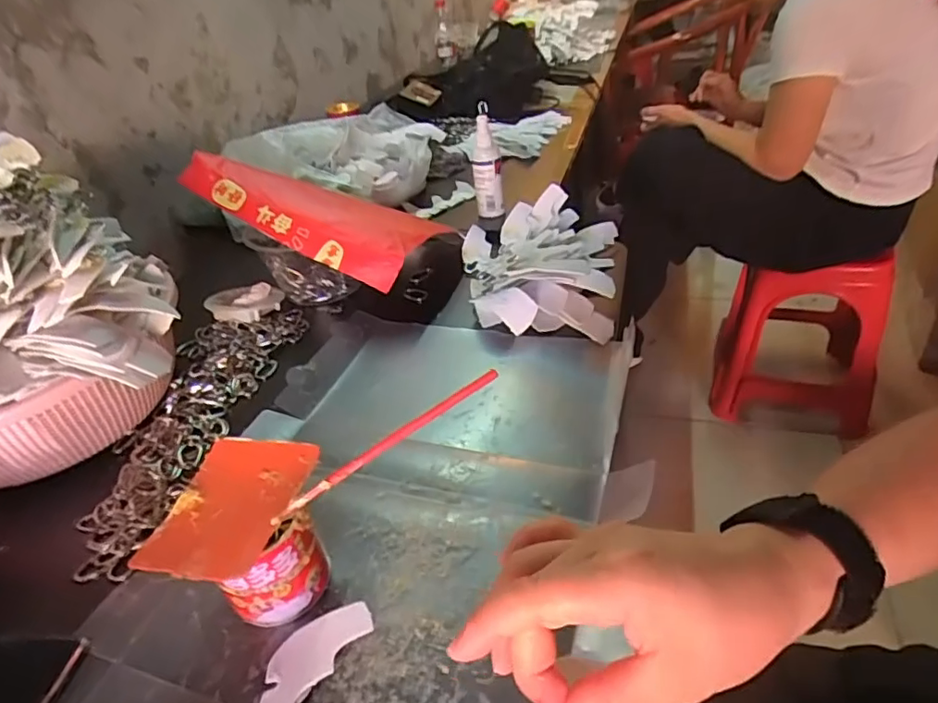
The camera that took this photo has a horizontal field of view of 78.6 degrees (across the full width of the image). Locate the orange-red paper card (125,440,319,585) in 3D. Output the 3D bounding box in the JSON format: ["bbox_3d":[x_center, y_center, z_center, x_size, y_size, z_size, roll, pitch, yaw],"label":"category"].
[{"bbox_3d":[-0.146,0.094,0.354,0.074,0.006,0.099,3,39,12],"label":"orange-red paper card"}]

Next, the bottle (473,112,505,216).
[{"bbox_3d":[0.024,-0.246,0.771,0.037,0.136,0.031,-5,36,4],"label":"bottle"}]

